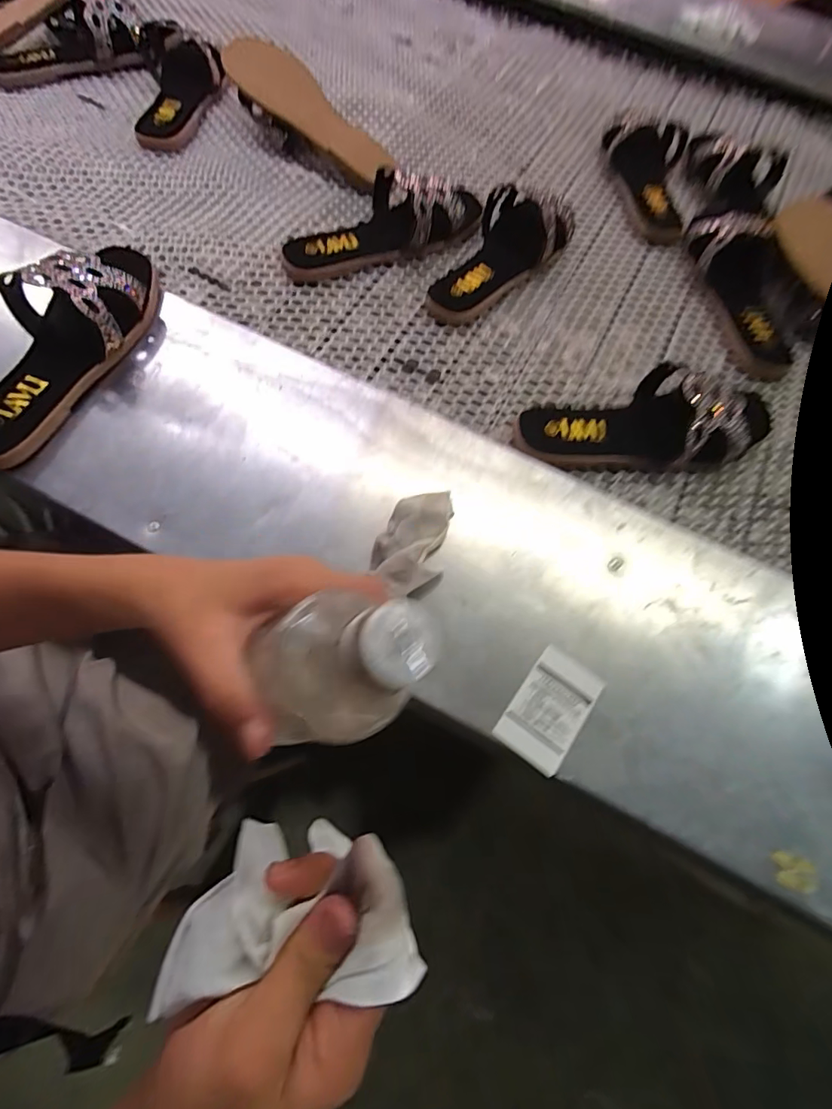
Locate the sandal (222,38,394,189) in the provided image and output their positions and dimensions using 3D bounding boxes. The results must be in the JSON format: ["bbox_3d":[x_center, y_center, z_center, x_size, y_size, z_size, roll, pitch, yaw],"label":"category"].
[{"bbox_3d":[-0.123,-0.539,0.598,0.088,0.073,0.268,-39,75,-17],"label":"sandal"}]

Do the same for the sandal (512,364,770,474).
[{"bbox_3d":[0.215,-0.129,0.448,0.234,0.063,0.092,-2,68,-4],"label":"sandal"}]

